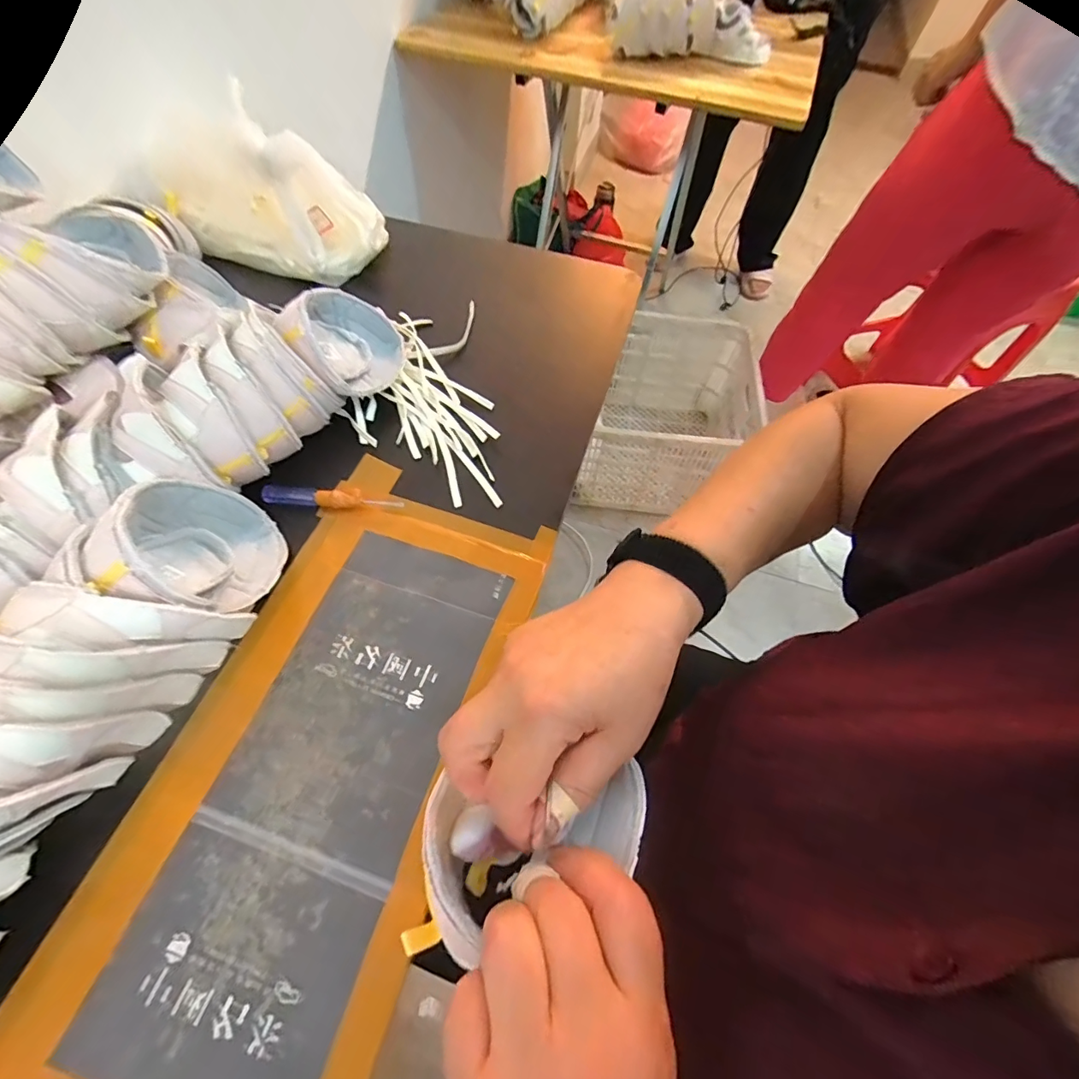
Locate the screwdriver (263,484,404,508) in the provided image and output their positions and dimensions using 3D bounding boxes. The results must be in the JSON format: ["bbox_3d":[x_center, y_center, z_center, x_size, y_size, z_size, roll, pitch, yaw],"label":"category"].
[{"bbox_3d":[-0.186,-0.038,0.429,0.124,0.012,0.017,6,61,0],"label":"screwdriver"}]

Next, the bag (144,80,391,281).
[{"bbox_3d":[-0.341,-0.422,0.581,0.295,0.105,0.130,24,63,9],"label":"bag"}]

